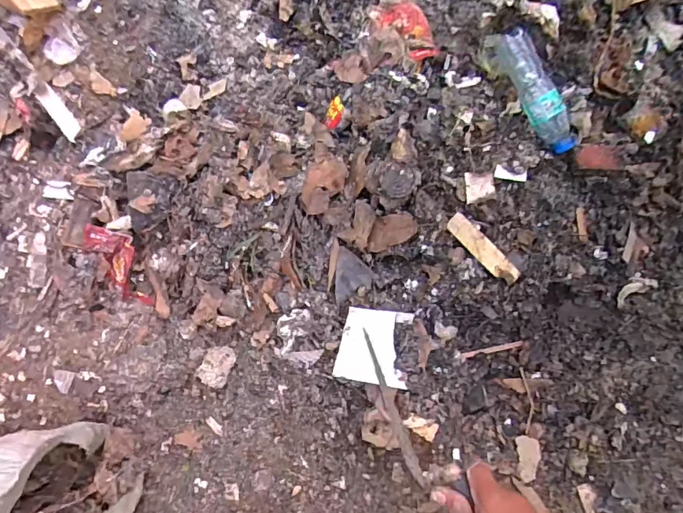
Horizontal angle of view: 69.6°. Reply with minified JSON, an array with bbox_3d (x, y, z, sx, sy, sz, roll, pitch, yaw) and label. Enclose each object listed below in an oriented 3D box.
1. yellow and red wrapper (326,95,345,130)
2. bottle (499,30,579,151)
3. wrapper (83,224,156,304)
[{"bbox_3d":[-0.012,-0.263,0.906,0.034,0.018,0.055,37,120,17],"label":"yellow and red wrapper"},{"bbox_3d":[0.368,-0.305,0.911,0.066,0.060,0.240,-28,93,-8],"label":"bottle"},{"bbox_3d":[-0.409,0.017,0.912,0.073,0.018,0.170,-26,101,-7],"label":"wrapper"}]

